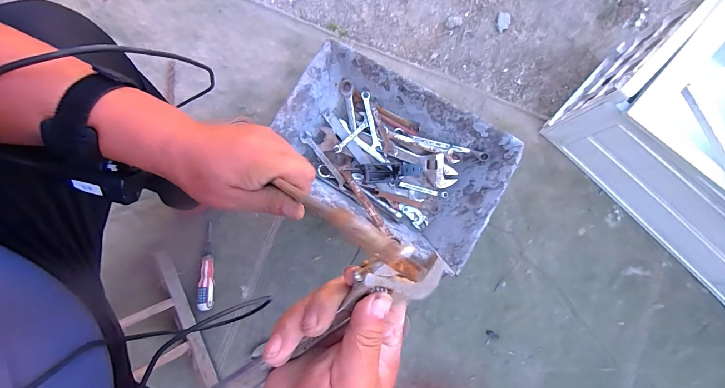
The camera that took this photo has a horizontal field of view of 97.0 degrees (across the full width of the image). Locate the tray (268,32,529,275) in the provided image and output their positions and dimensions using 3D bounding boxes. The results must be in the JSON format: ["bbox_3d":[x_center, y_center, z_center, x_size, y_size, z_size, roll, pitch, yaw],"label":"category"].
[{"bbox_3d":[0.055,-0.082,0.721,0.486,0.117,0.319,31,84,4],"label":"tray"}]

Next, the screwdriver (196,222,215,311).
[{"bbox_3d":[-0.355,0.165,0.735,0.028,0.027,0.191,-3,85,-1],"label":"screwdriver"}]

